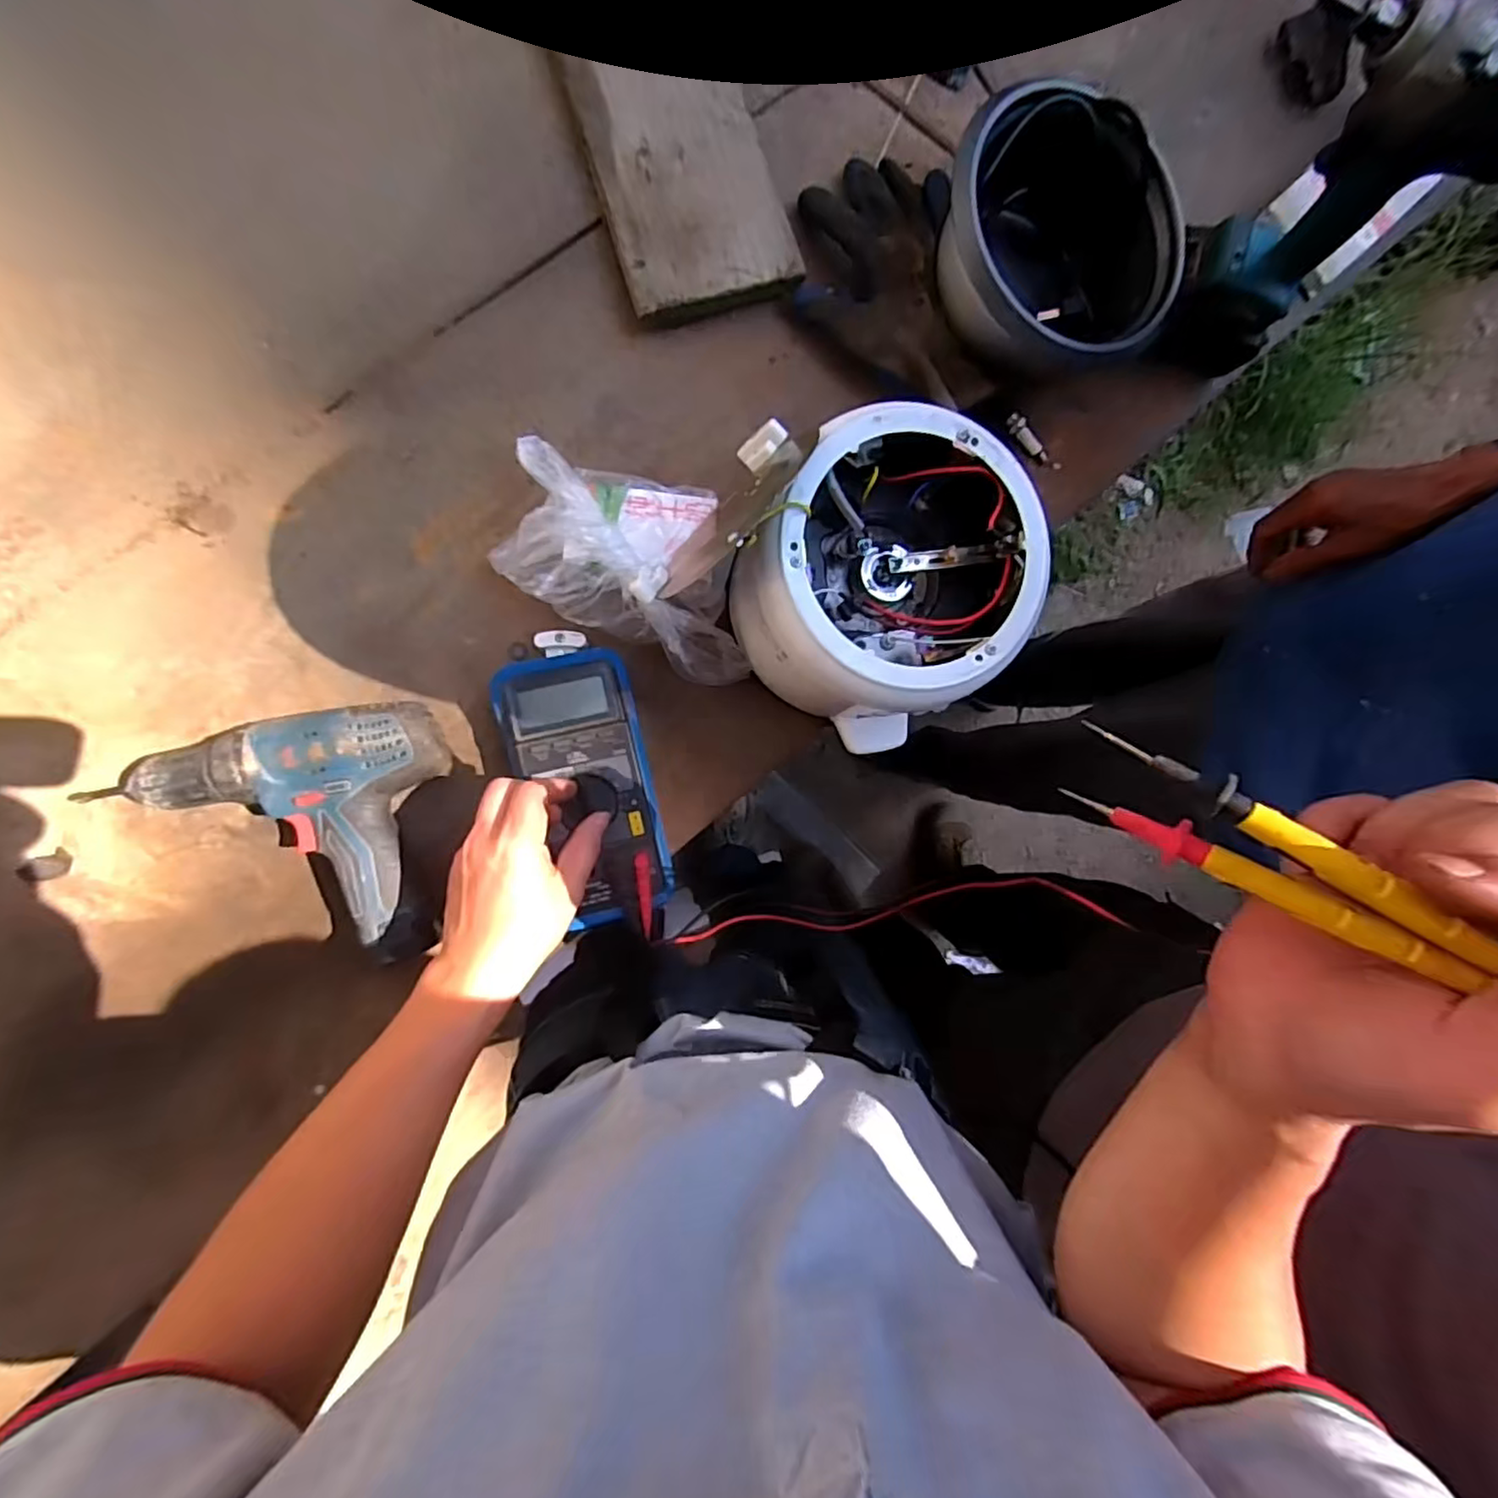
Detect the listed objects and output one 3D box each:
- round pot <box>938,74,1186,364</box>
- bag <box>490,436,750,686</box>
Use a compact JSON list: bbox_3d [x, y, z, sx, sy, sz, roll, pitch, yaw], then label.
[{"bbox_3d":[0.229,-0.387,0.517,0.178,0.095,0.166,0,90,-10],"label":"round pot"},{"bbox_3d":[-0.084,-0.132,0.478,0.197,0.079,0.129,12,88,-10],"label":"bag"}]

